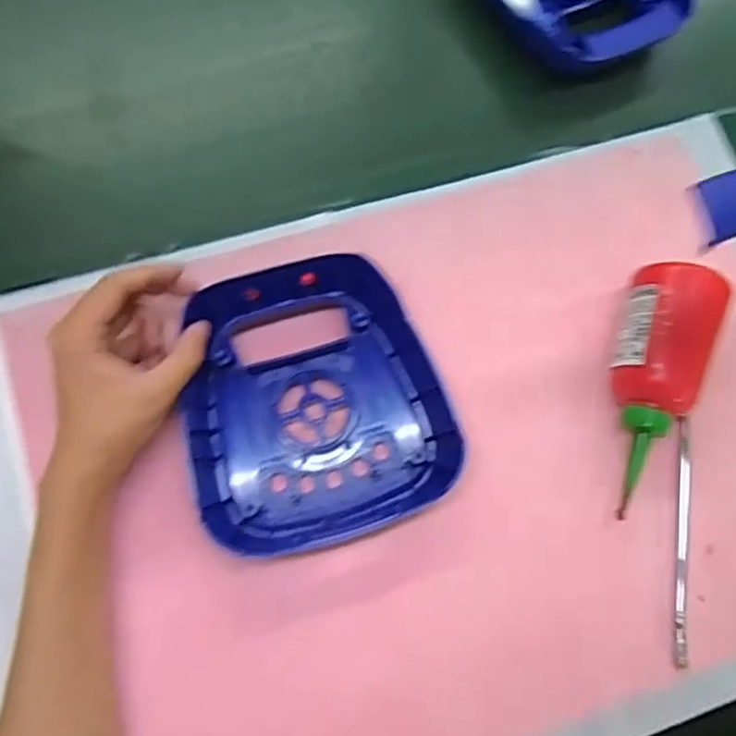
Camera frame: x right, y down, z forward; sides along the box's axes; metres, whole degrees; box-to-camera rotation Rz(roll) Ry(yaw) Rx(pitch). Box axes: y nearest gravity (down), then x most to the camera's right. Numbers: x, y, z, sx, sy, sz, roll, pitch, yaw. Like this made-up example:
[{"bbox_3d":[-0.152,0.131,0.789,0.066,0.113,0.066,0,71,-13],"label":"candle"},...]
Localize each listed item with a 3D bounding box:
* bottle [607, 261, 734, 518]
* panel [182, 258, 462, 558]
[{"bbox_3d":[0.191,0.010,0.430,0.062,0.058,0.164,20,77,0],"label":"bottle"},{"bbox_3d":[-0.039,0.022,0.416,0.166,0.041,0.178,-21,78,-7],"label":"panel"}]

